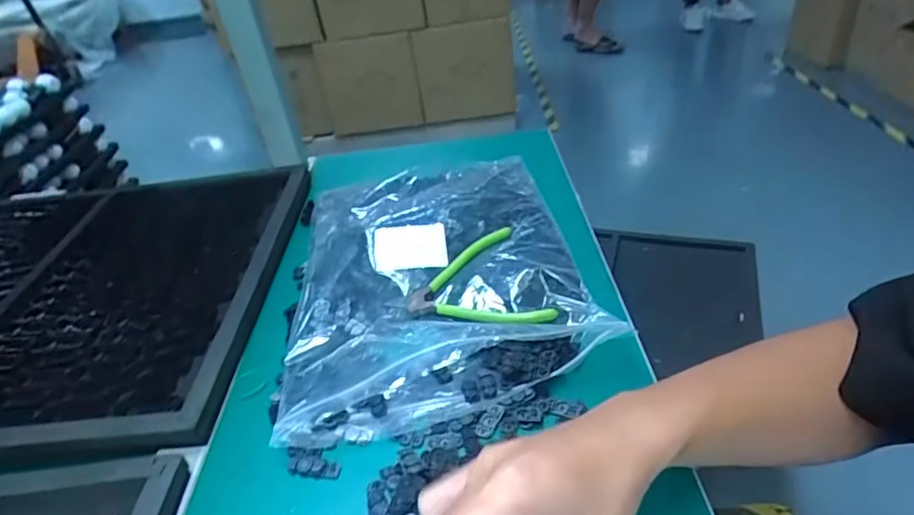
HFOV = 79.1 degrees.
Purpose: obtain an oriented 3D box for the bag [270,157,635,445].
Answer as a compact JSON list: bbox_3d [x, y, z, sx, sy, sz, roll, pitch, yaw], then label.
[{"bbox_3d":[-0.026,0.001,0.555,0.274,0.038,0.366,-9,37,-4],"label":"bag"}]

